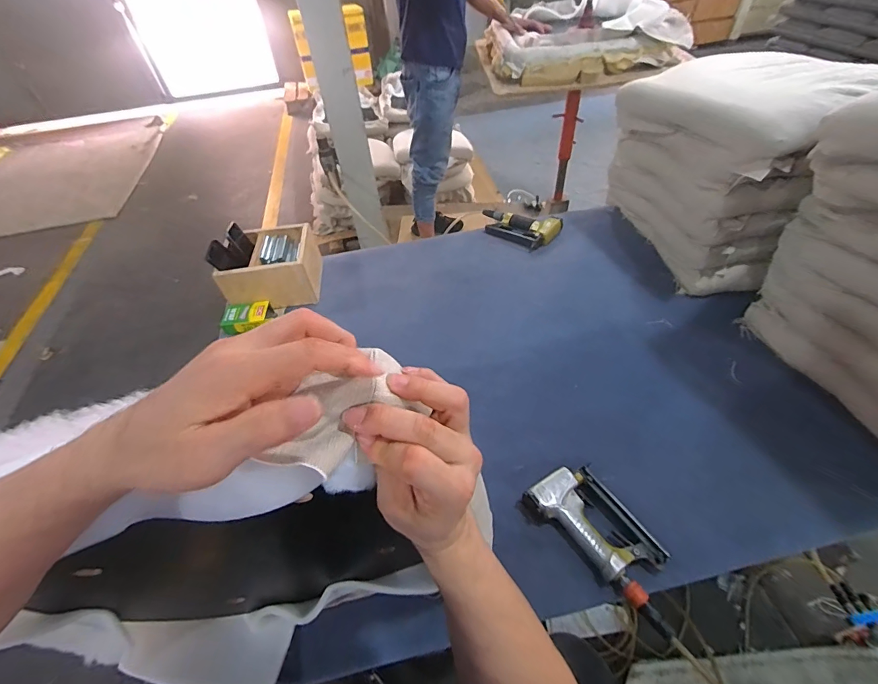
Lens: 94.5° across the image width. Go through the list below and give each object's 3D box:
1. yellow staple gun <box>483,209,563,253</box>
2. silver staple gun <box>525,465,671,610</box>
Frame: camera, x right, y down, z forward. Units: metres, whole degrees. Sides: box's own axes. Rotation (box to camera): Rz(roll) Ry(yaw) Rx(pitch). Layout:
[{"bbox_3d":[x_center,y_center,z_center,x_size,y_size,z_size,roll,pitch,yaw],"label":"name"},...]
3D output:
[{"bbox_3d":[0.229,-0.356,1.233,0.258,0.046,0.122,25,55,24],"label":"yellow staple gun"},{"bbox_3d":[0.256,0.290,0.654,0.118,0.035,0.203,-35,55,-24],"label":"silver staple gun"}]

